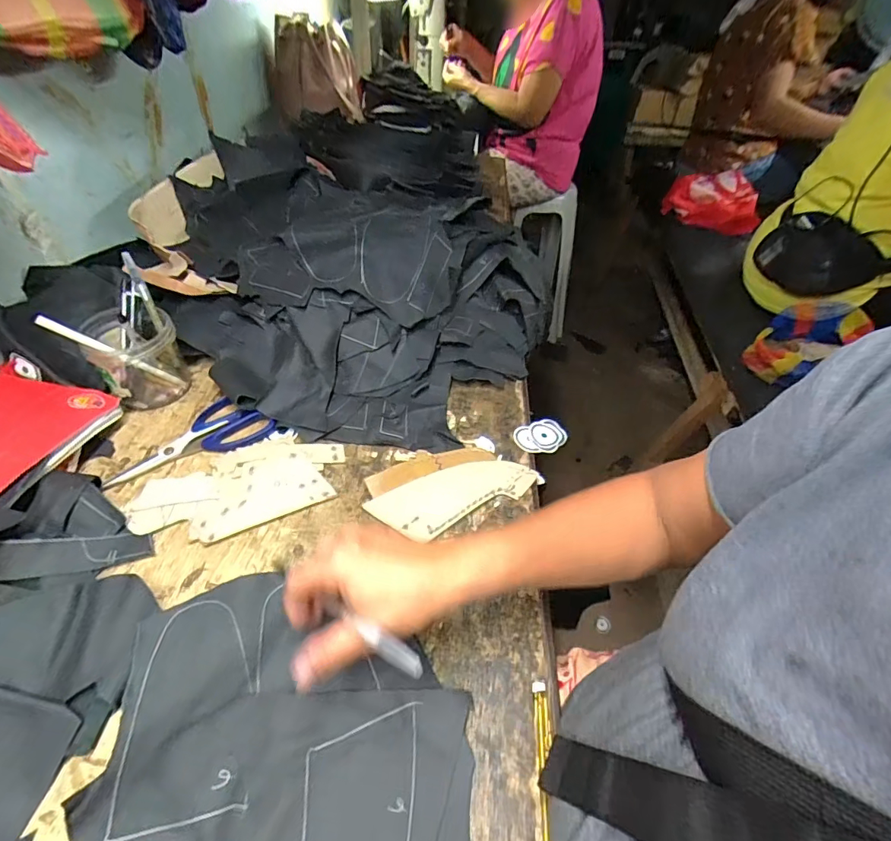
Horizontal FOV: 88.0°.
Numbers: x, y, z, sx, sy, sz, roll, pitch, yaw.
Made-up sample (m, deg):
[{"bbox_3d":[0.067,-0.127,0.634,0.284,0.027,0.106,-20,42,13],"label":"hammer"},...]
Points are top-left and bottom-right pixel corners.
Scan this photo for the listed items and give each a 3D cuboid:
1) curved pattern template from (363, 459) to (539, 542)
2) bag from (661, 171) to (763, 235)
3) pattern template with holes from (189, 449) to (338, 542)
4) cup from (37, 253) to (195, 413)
[{"bbox_3d":[0.011,0.074,0.478,0.168,0.014,0.064,-17,48,-24],"label":"curved pattern template"},{"bbox_3d":[0.871,-0.719,1.496,0.288,0.129,0.270,22,49,18],"label":"bag"},{"bbox_3d":[-0.189,0.072,0.466,0.126,0.004,0.076,-20,54,-22],"label":"pattern template with holes"},{"bbox_3d":[-0.363,-0.086,0.523,0.104,0.121,0.091,-18,50,-21],"label":"cup"}]

